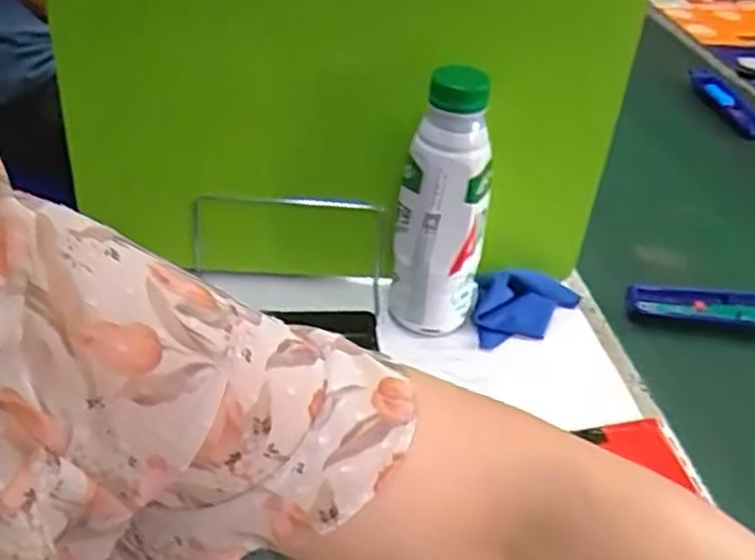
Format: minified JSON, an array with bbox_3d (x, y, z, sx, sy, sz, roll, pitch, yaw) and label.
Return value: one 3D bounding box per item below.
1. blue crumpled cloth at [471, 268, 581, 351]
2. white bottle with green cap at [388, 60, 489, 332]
[{"bbox_3d":[0.122,0.020,0.615,0.095,0.042,0.053,0,38,-6],"label":"blue crumpled cloth"},{"bbox_3d":[0.048,-0.052,0.559,0.064,0.189,0.052,10,38,6],"label":"white bottle with green cap"}]

